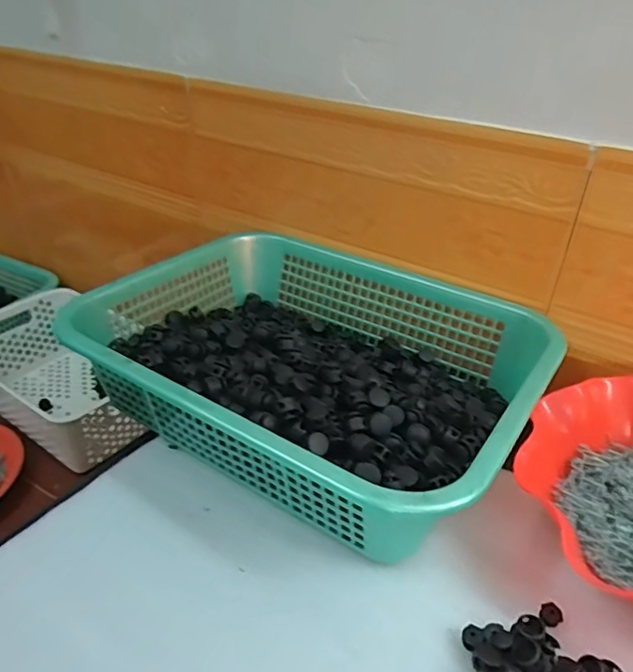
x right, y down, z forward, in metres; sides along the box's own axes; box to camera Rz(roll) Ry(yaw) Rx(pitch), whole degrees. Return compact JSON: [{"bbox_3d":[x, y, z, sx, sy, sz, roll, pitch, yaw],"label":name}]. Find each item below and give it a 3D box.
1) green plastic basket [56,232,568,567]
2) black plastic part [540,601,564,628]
[{"bbox_3d":[-0.008,0.016,0.513,0.384,0.098,0.284,22,40,27],"label":"green plastic basket"},{"bbox_3d":[0.153,0.181,0.361,0.015,0.008,0.013,14,36,15],"label":"black plastic part"}]

